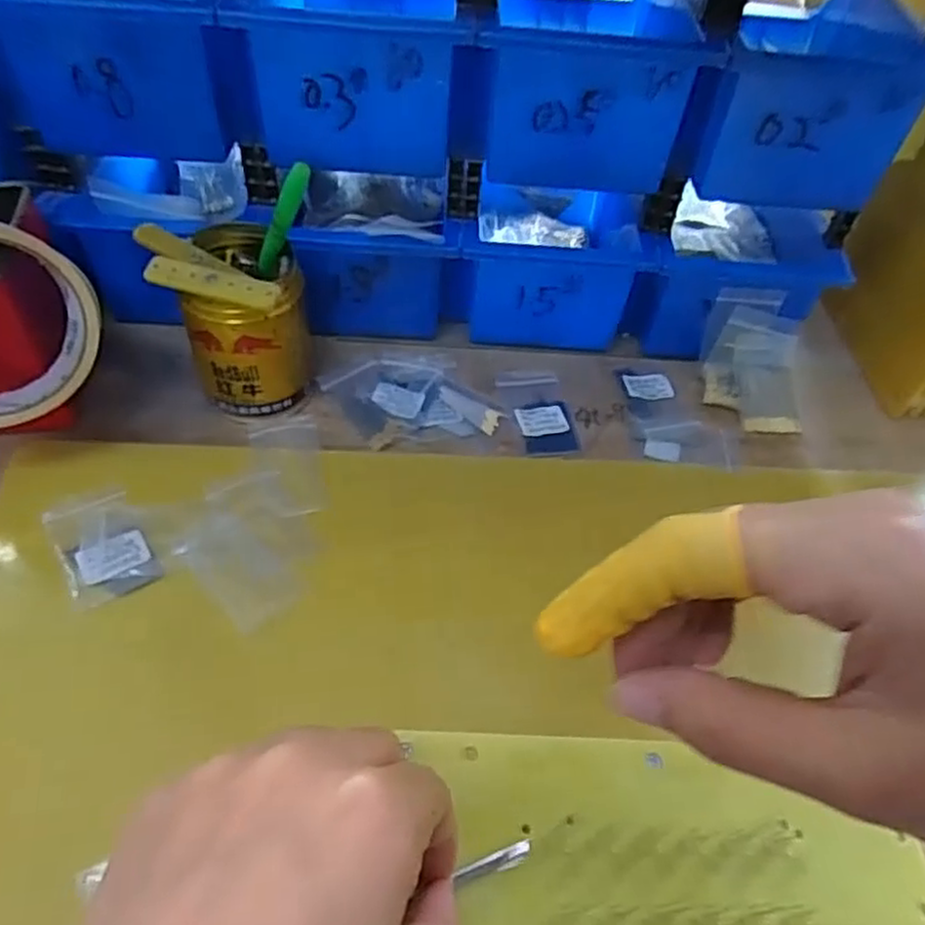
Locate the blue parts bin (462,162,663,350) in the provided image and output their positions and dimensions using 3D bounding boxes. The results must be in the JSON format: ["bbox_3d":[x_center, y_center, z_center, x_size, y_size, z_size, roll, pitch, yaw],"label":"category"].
[{"bbox_3d":[0.057,-0.152,0.487,0.113,0.075,0.152,4,51,-3],"label":"blue parts bin"}]

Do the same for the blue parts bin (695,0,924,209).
[{"bbox_3d":[0.180,-0.221,0.408,0.107,0.080,0.164,5,51,-2],"label":"blue parts bin"}]

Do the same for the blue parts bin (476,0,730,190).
[{"bbox_3d":[0.066,-0.226,0.402,0.108,0.071,0.166,7,51,0],"label":"blue parts bin"}]

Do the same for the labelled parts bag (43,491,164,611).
[{"bbox_3d":[-0.173,0.039,0.347,0.038,0.009,0.062,-24,58,-23],"label":"labelled parts bag"}]

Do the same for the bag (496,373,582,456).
[{"bbox_3d":[0.046,-0.031,0.437,0.039,0.004,0.064,-6,52,-11],"label":"bag"}]

